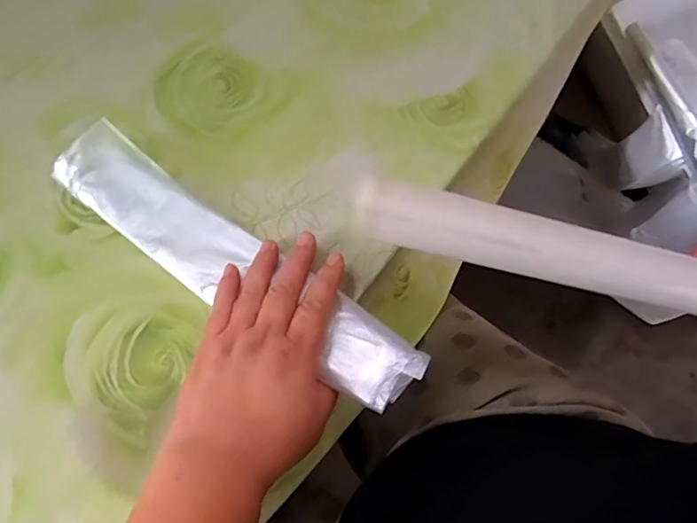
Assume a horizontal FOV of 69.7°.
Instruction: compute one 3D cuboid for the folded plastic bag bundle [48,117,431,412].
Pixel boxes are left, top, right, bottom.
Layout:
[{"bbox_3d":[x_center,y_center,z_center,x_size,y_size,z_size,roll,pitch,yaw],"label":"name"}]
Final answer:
[{"bbox_3d":[-0.089,-0.001,0.374,0.316,0.030,0.061,34,71,11],"label":"folded plastic bag bundle"}]

